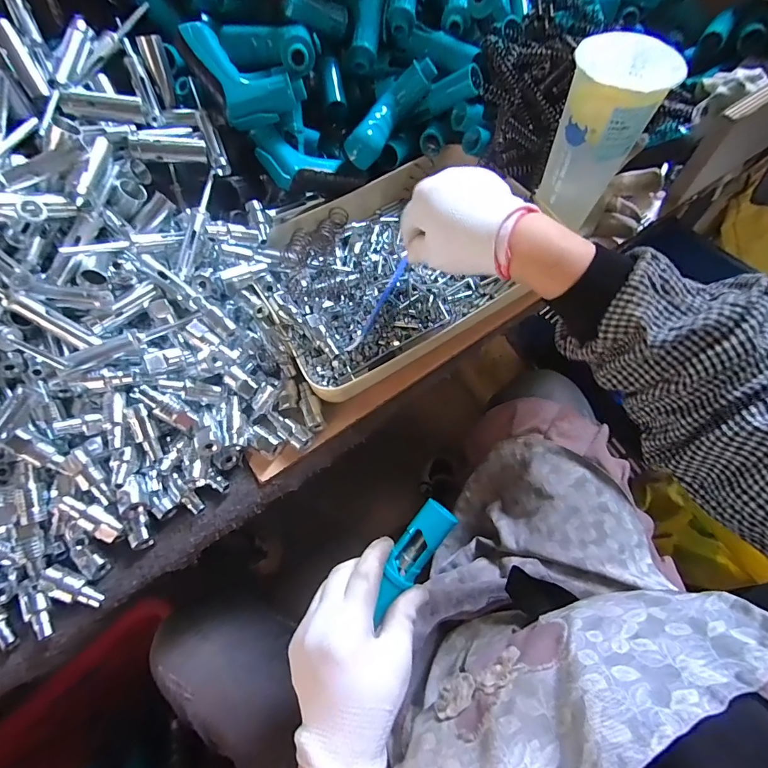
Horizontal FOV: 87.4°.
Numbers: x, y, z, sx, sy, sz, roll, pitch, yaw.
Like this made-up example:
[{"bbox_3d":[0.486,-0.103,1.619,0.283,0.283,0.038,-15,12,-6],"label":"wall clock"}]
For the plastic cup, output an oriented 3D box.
[{"bbox_3d":[0.209,-0.240,0.396,0.079,0.140,0.080,-1,64,3],"label":"plastic cup"}]

